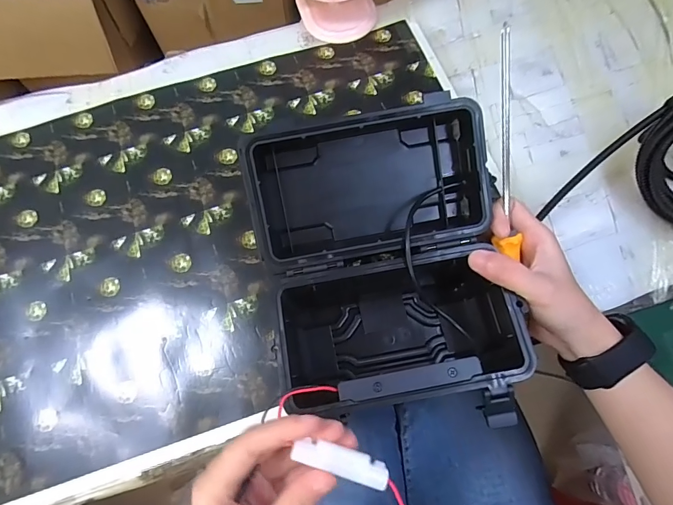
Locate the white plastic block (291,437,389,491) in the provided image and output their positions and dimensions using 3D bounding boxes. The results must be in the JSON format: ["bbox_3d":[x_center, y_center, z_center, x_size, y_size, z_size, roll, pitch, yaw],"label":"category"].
[{"bbox_3d":[0.003,0.120,0.226,0.053,0.004,0.014,18,71,4],"label":"white plastic block"}]

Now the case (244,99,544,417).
[{"bbox_3d":[0.037,0.016,0.311,0.170,0.131,0.210,-10,69,-2],"label":"case"}]

